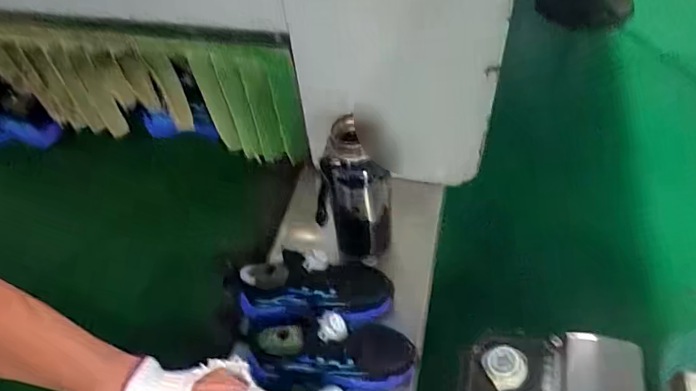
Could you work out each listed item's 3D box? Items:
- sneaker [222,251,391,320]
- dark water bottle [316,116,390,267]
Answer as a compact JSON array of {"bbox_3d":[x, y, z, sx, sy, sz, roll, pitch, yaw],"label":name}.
[{"bbox_3d":[-0.045,0.117,0.650,0.207,0.107,0.071,5,51,-12],"label":"sneaker"},{"bbox_3d":[0.010,0.008,0.651,0.080,0.212,0.066,34,62,26],"label":"dark water bottle"}]

